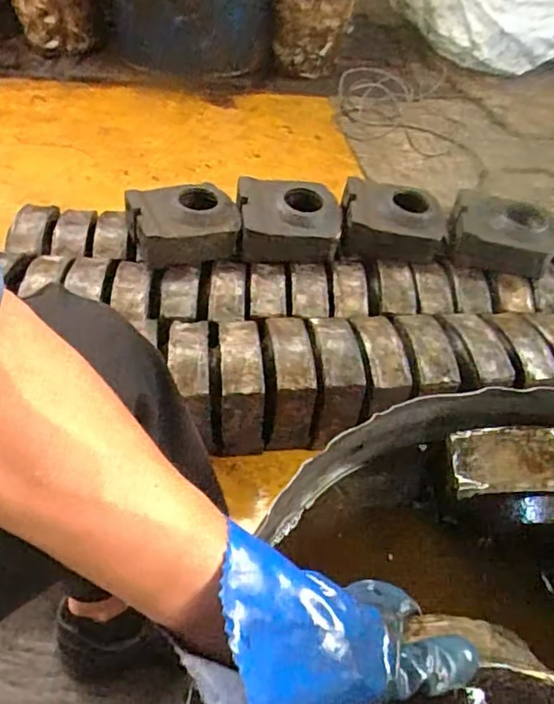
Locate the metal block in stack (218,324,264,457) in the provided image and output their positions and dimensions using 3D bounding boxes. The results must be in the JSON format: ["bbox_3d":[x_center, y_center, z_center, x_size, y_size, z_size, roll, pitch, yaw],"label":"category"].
[{"bbox_3d":[-0.061,0.054,0.943,0.065,0.170,0.147,-2,46,-7],"label":"metal block in stack"}]

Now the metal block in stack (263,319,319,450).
[{"bbox_3d":[0.017,0.050,0.945,0.066,0.141,0.174,-1,46,-7],"label":"metal block in stack"}]

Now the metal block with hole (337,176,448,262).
[{"bbox_3d":[0.220,-0.247,1.102,0.193,0.093,0.122,7,45,1],"label":"metal block with hole"}]

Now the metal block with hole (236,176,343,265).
[{"bbox_3d":[0.020,-0.247,1.068,0.187,0.071,0.155,3,45,-3],"label":"metal block with hole"}]

